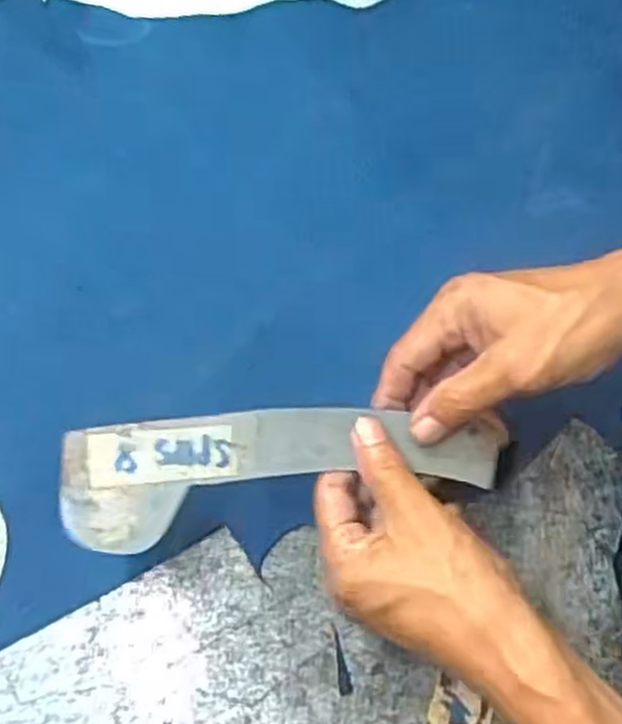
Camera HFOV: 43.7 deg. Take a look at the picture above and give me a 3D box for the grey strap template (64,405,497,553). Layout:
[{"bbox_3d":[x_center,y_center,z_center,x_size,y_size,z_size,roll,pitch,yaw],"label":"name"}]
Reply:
[{"bbox_3d":[-0.008,0.047,0.371,0.209,0.007,0.053,-6,80,-15],"label":"grey strap template"}]

